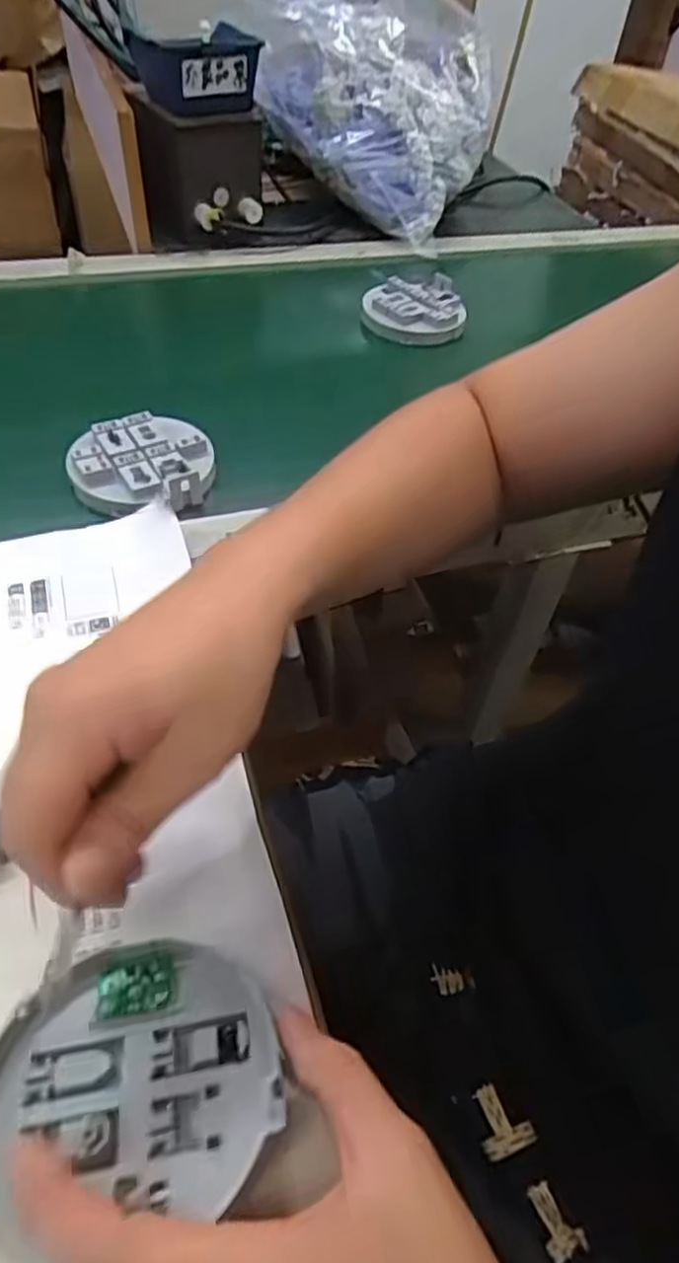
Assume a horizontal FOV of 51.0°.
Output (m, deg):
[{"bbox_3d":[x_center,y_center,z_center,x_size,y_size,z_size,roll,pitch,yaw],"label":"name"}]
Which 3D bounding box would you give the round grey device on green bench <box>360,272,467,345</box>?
[{"bbox_3d":[0.075,-0.324,0.713,0.097,0.020,0.105,3,48,-4],"label":"round grey device on green bench"}]

